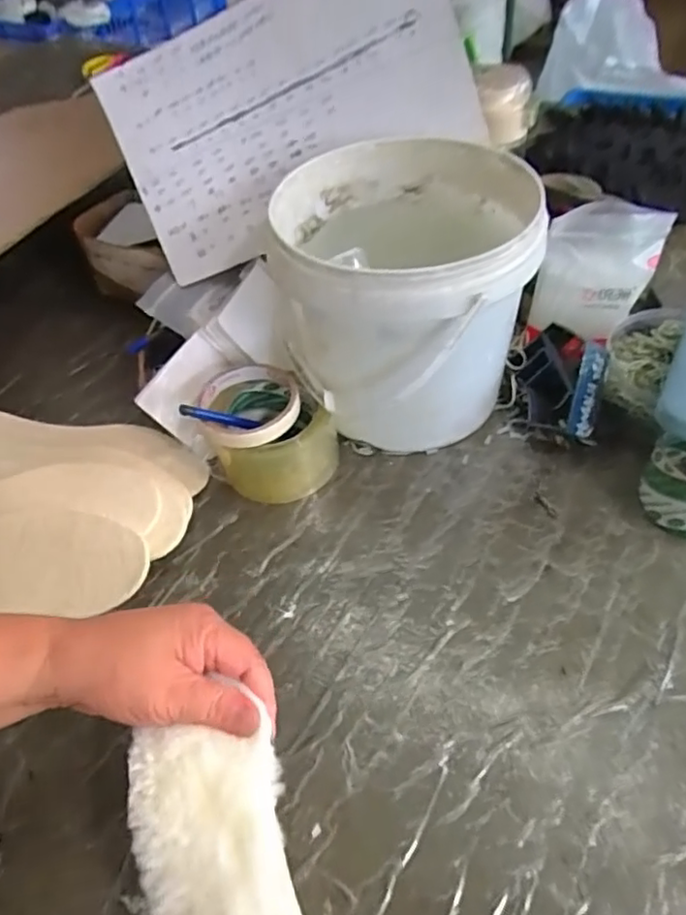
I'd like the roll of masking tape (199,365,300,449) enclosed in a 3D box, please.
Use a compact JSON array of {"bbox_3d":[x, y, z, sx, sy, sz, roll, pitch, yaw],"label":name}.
[{"bbox_3d":[-0.078,-0.045,0.527,0.082,0.018,0.088,-4,50,4],"label":"roll of masking tape"}]

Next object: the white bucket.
[{"bbox_3d":[0.053,-0.125,0.546,0.211,0.198,0.223,-6,48,1],"label":"white bucket"}]

